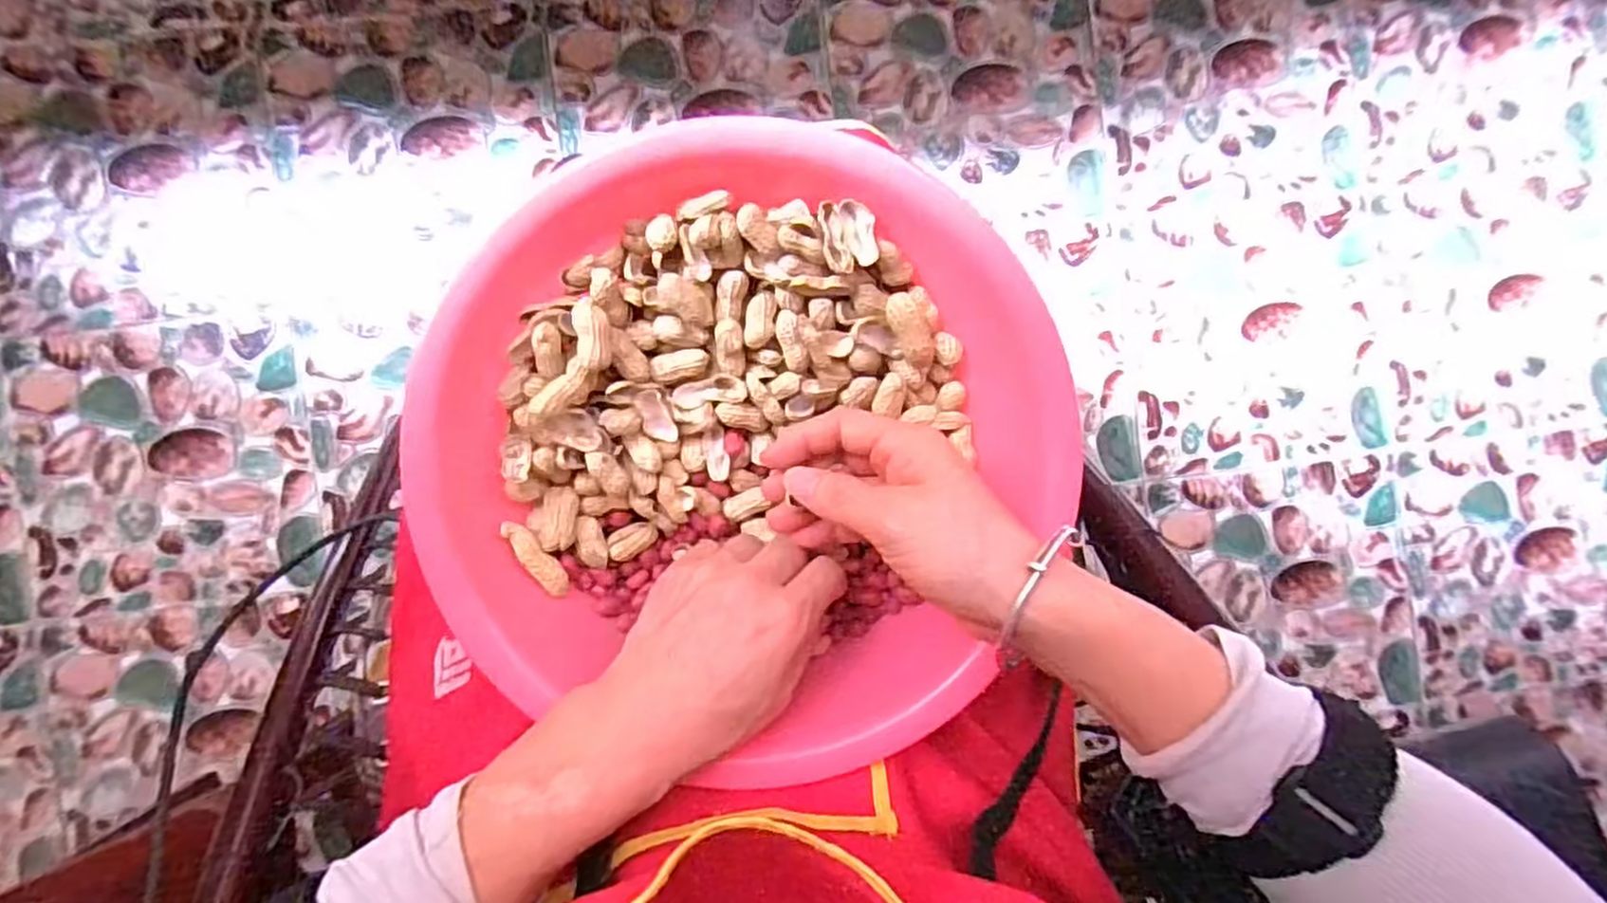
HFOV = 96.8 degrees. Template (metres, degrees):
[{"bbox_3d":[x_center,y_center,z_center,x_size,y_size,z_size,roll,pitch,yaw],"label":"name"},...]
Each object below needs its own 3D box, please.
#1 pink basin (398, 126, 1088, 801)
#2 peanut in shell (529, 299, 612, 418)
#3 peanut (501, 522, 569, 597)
[{"bbox_3d":[-0.024,0.000,0.320,0.262,0.072,0.255,0,92,-2],"label":"pink basin"},{"bbox_3d":[-0.095,-0.037,0.304,0.020,0.012,0.051,22,91,-3],"label":"peanut in shell"},{"bbox_3d":[-0.120,0.048,0.321,0.010,0.010,0.042,-33,112,-1],"label":"peanut"}]

